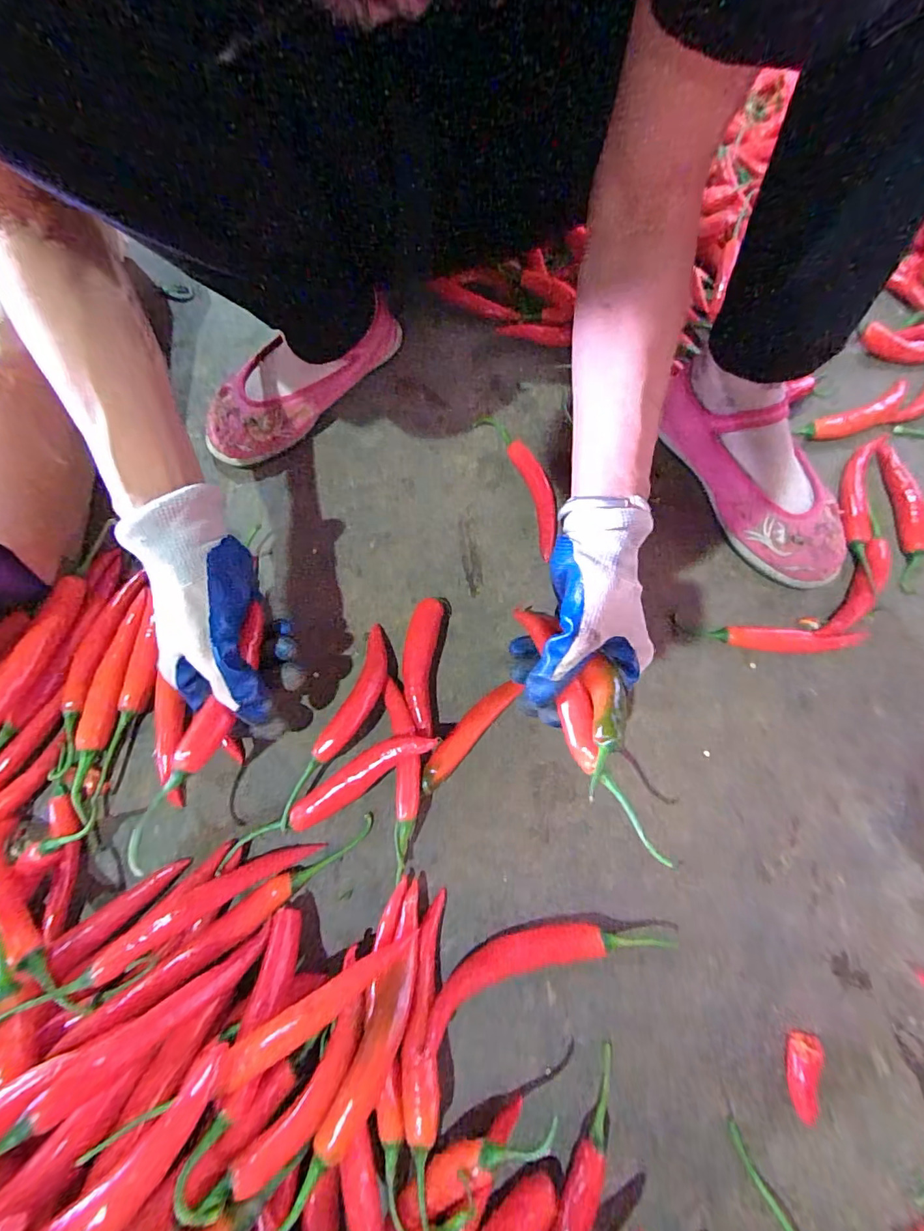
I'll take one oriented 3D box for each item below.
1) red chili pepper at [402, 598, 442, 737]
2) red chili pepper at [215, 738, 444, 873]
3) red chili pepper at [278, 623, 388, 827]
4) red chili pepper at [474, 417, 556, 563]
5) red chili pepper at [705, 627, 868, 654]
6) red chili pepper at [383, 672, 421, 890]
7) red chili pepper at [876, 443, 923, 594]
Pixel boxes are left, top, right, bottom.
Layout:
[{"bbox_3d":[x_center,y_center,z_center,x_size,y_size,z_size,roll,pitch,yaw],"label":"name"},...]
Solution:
[{"bbox_3d":[-0.033,0.040,0.374,0.026,0.019,0.107,4,69,1],"label":"red chili pepper"},{"bbox_3d":[-0.094,0.125,0.329,0.161,0.033,0.022,-28,71,-11],"label":"red chili pepper"},{"bbox_3d":[-0.085,0.079,0.354,0.031,0.026,0.153,18,69,6],"label":"red chili pepper"},{"bbox_3d":[0.057,-0.131,0.442,0.031,0.020,0.163,-20,70,-8],"label":"red chili pepper"},{"bbox_3d":[0.264,0.022,0.384,0.120,0.019,0.022,4,69,1],"label":"red chili pepper"},{"bbox_3d":[-0.042,0.113,0.341,0.023,0.023,0.134,-7,69,-3],"label":"red chili pepper"},{"bbox_3d":[0.401,-0.090,0.429,0.023,0.023,0.145,6,69,2],"label":"red chili pepper"}]

